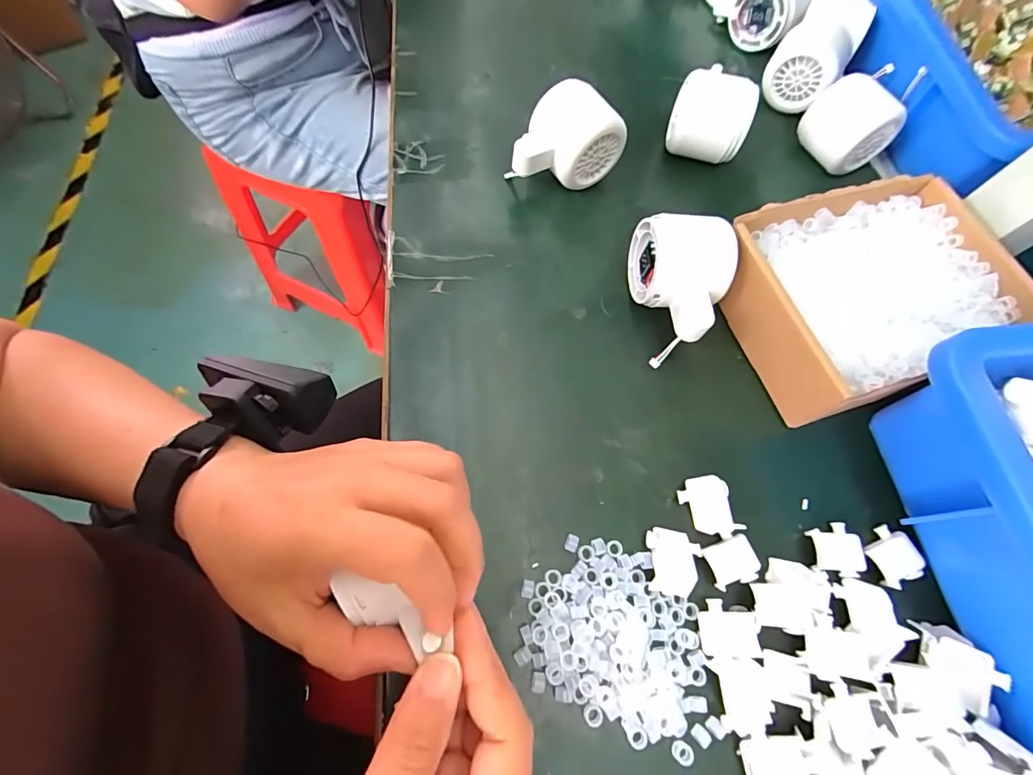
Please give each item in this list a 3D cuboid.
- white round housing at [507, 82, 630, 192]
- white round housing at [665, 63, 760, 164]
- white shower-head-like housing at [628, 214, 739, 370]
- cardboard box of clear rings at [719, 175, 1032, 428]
[{"bbox_3d":[0.036,-0.175,0.331,0.057,0.054,0.067,40,70,12],"label":"white round housing"},{"bbox_3d":[0.155,-0.218,0.358,0.053,0.049,0.055,0,68,-1],"label":"white round housing"},{"bbox_3d":[0.109,-0.066,0.293,0.055,0.049,0.083,0,67,-4],"label":"white shower-head-like housing"},{"bbox_3d":[0.236,-0.066,0.301,0.175,0.048,0.131,-18,70,-11],"label":"cardboard box of clear rings"}]

